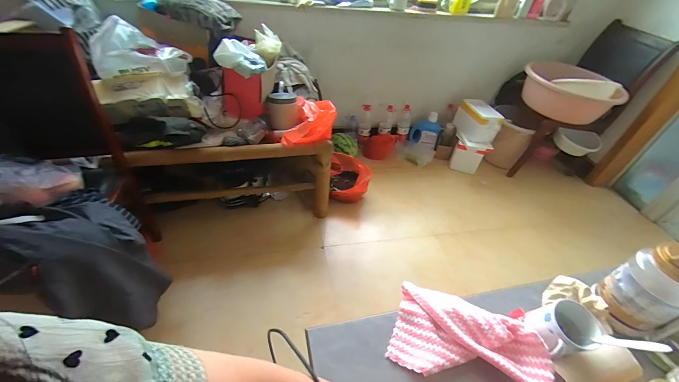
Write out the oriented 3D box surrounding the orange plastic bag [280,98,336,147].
[{"bbox_3d":[-0.118,-0.303,1.260,0.189,0.124,0.250,11,43,6],"label":"orange plastic bag"}]

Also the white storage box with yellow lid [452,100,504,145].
[{"bbox_3d":[0.816,-0.427,1.747,0.144,0.174,0.264,-5,44,-12],"label":"white storage box with yellow lid"}]

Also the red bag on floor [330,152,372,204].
[{"bbox_3d":[0.035,-0.064,1.578,0.192,0.239,0.204,-7,44,-14],"label":"red bag on floor"}]

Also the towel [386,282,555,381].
[{"bbox_3d":[0.224,0.251,0.514,0.238,0.059,0.153,17,44,12],"label":"towel"}]

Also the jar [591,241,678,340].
[{"bbox_3d":[0.560,0.175,0.528,0.087,0.175,0.103,-13,46,-19],"label":"jar"}]

